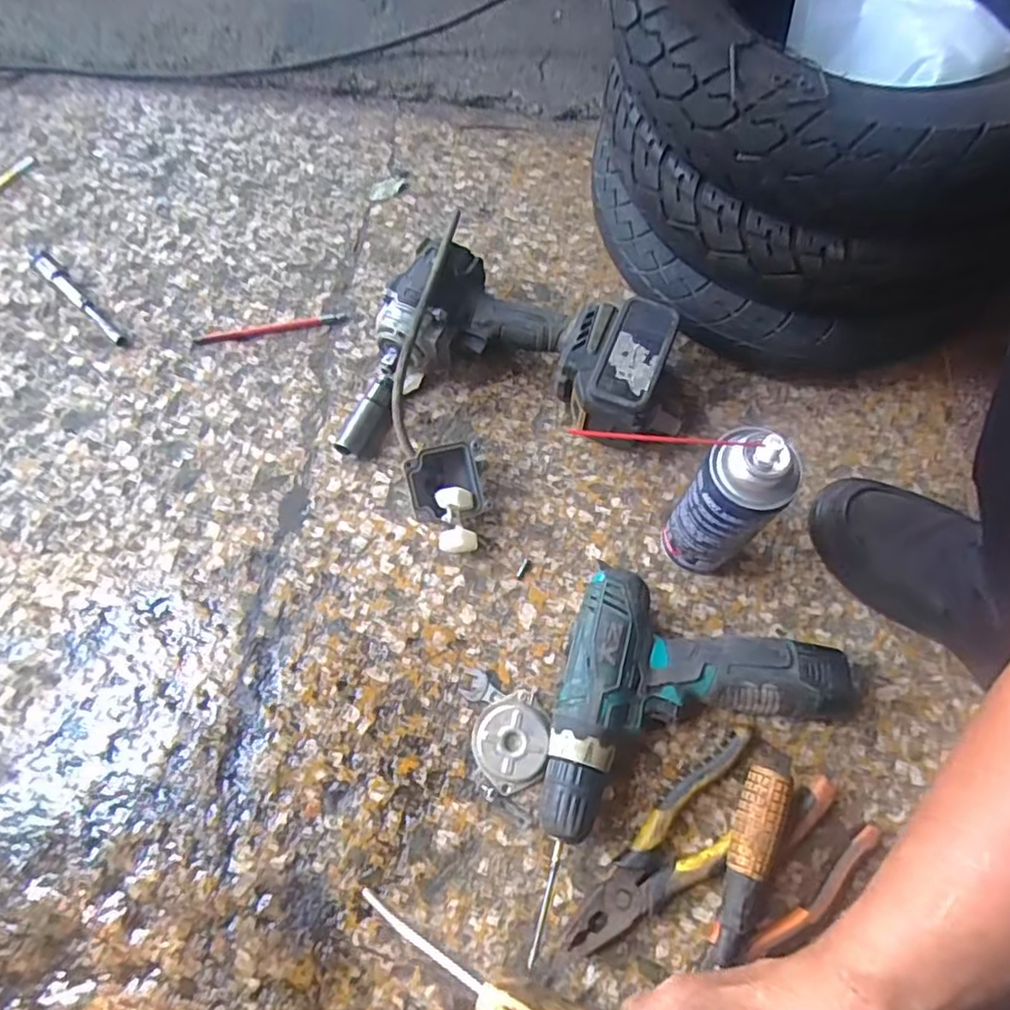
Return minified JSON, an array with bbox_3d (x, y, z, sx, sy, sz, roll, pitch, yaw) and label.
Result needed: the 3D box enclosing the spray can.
[{"bbox_3d":[0.156,0.000,0.460,0.057,0.169,0.053,33,72,12],"label":"spray can"}]

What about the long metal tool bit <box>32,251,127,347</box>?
[{"bbox_3d":[-0.409,-0.199,0.620,0.137,0.011,0.017,42,74,15],"label":"long metal tool bit"}]

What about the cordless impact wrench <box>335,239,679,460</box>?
[{"bbox_3d":[0.007,-0.108,0.557,0.255,0.077,0.197,18,69,6],"label":"cordless impact wrench"}]

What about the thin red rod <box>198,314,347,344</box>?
[{"bbox_3d":[-0.225,-0.170,0.617,0.144,0.009,0.012,-10,69,-4],"label":"thin red rod"}]

